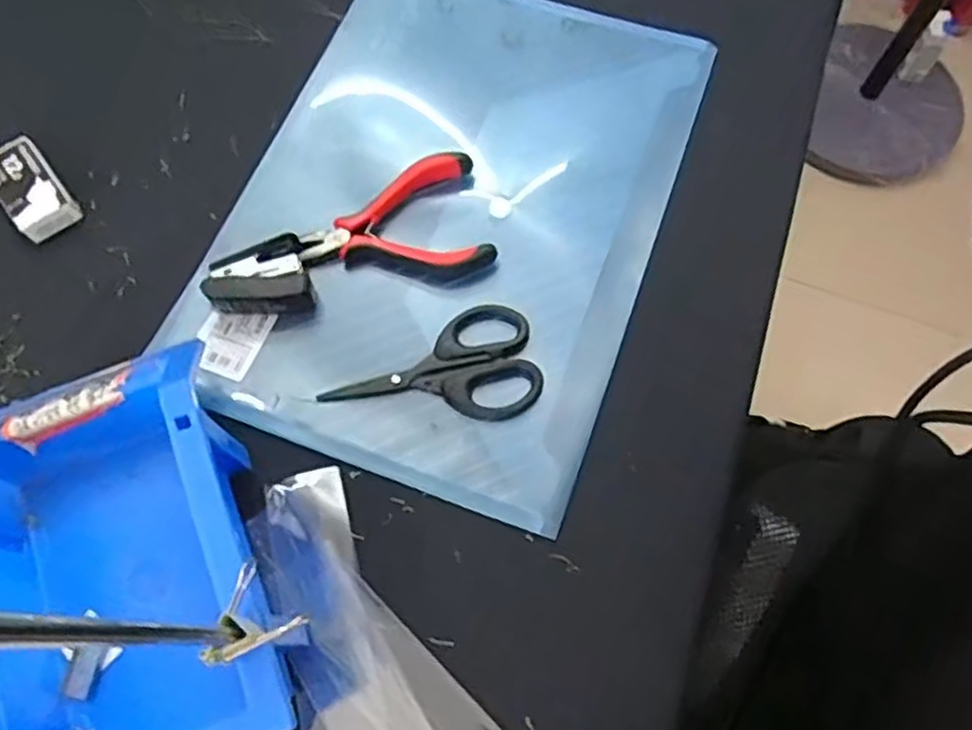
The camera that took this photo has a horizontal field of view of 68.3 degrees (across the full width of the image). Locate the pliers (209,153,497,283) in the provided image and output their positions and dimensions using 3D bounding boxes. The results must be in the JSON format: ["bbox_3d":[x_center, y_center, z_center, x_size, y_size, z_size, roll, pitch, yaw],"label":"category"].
[{"bbox_3d":[-0.074,-0.072,0.401,0.145,0.022,0.067,-12,70,-4],"label":"pliers"}]

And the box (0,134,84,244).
[{"bbox_3d":[-0.262,-0.101,0.414,0.034,0.017,0.062,-38,74,-13],"label":"box"}]

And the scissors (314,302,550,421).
[{"bbox_3d":[-0.029,0.004,0.381,0.111,0.011,0.061,-12,70,-4],"label":"scissors"}]

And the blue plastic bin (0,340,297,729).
[{"bbox_3d":[-0.165,0.087,0.313,0.125,0.082,0.187,-22,71,-8],"label":"blue plastic bin"}]

